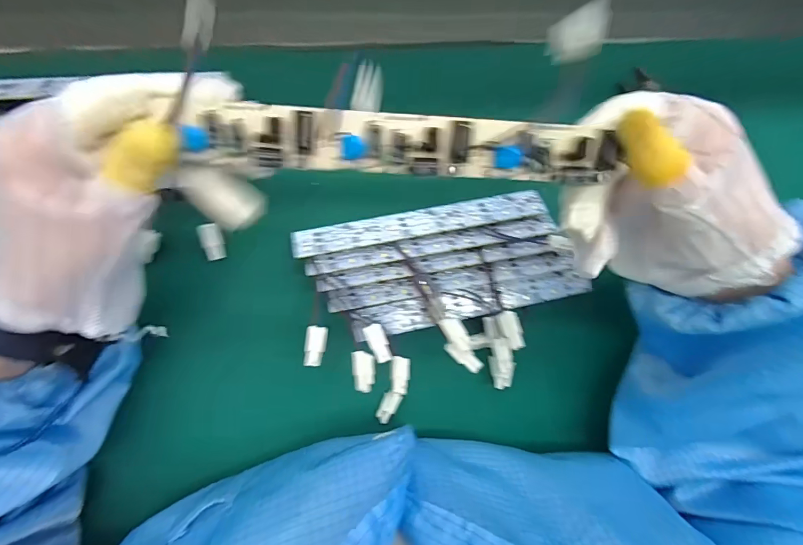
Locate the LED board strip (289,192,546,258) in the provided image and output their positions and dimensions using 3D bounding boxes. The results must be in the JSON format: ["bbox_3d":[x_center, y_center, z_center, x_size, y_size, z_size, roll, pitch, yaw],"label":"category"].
[{"bbox_3d":[0.016,-0.037,0.314,0.191,0.007,0.023,-11,62,-7],"label":"LED board strip"}]

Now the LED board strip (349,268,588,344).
[{"bbox_3d":[0.057,0.024,0.323,0.189,0.009,0.023,-10,93,-8],"label":"LED board strip"}]

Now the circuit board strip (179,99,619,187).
[{"bbox_3d":[0.004,-0.053,0.171,0.173,0.012,0.023,2,91,-4],"label":"circuit board strip"}]

